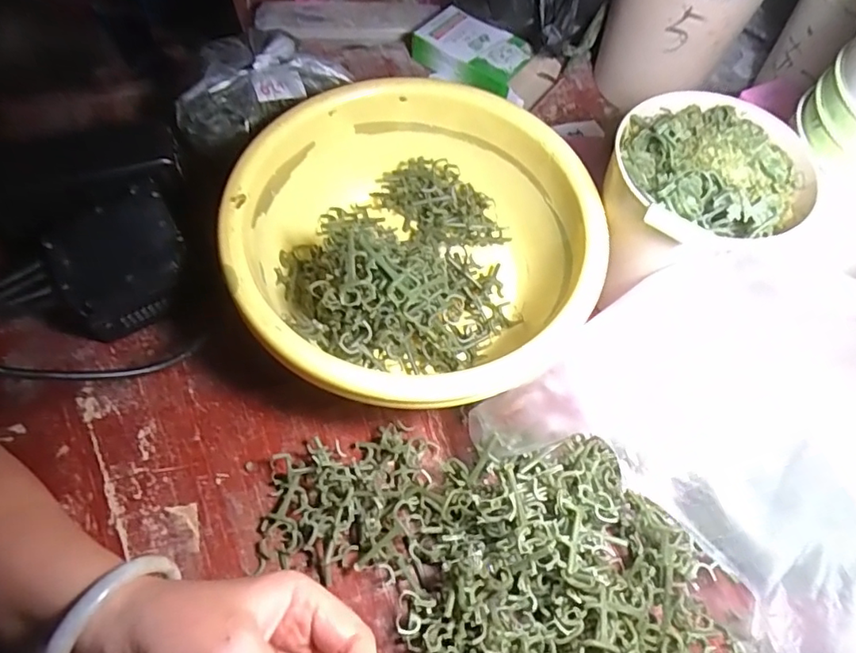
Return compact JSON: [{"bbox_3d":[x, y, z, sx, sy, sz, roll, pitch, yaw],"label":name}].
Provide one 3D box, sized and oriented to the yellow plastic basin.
[{"bbox_3d":[-0.006,-0.053,0.363,0.217,0.084,0.217,1,62,-1],"label":"yellow plastic basin"}]

